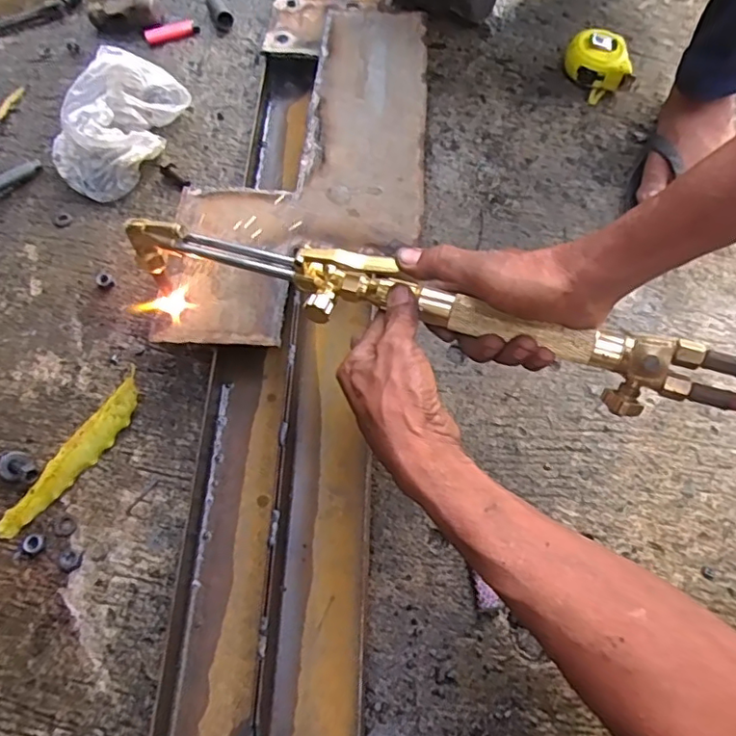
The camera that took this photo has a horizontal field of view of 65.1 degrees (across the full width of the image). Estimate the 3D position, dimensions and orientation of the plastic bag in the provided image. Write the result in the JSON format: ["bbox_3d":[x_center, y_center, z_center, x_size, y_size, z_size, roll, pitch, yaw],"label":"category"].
[{"bbox_3d":[-0.312,-0.306,0.701,0.125,0.073,0.182,20,65,10],"label":"plastic bag"}]

